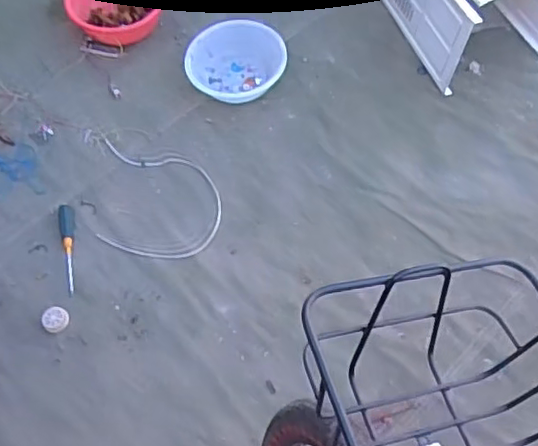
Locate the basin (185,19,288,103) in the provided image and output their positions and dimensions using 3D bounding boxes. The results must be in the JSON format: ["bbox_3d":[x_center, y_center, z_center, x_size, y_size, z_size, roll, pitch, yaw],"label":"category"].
[{"bbox_3d":[-0.082,-0.397,1.519,0.235,0.091,0.188,10,60,8],"label":"basin"}]

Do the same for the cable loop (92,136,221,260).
[{"bbox_3d":[-0.258,-0.044,1.369,0.313,0.006,0.247,16,64,5],"label":"cable loop"}]

